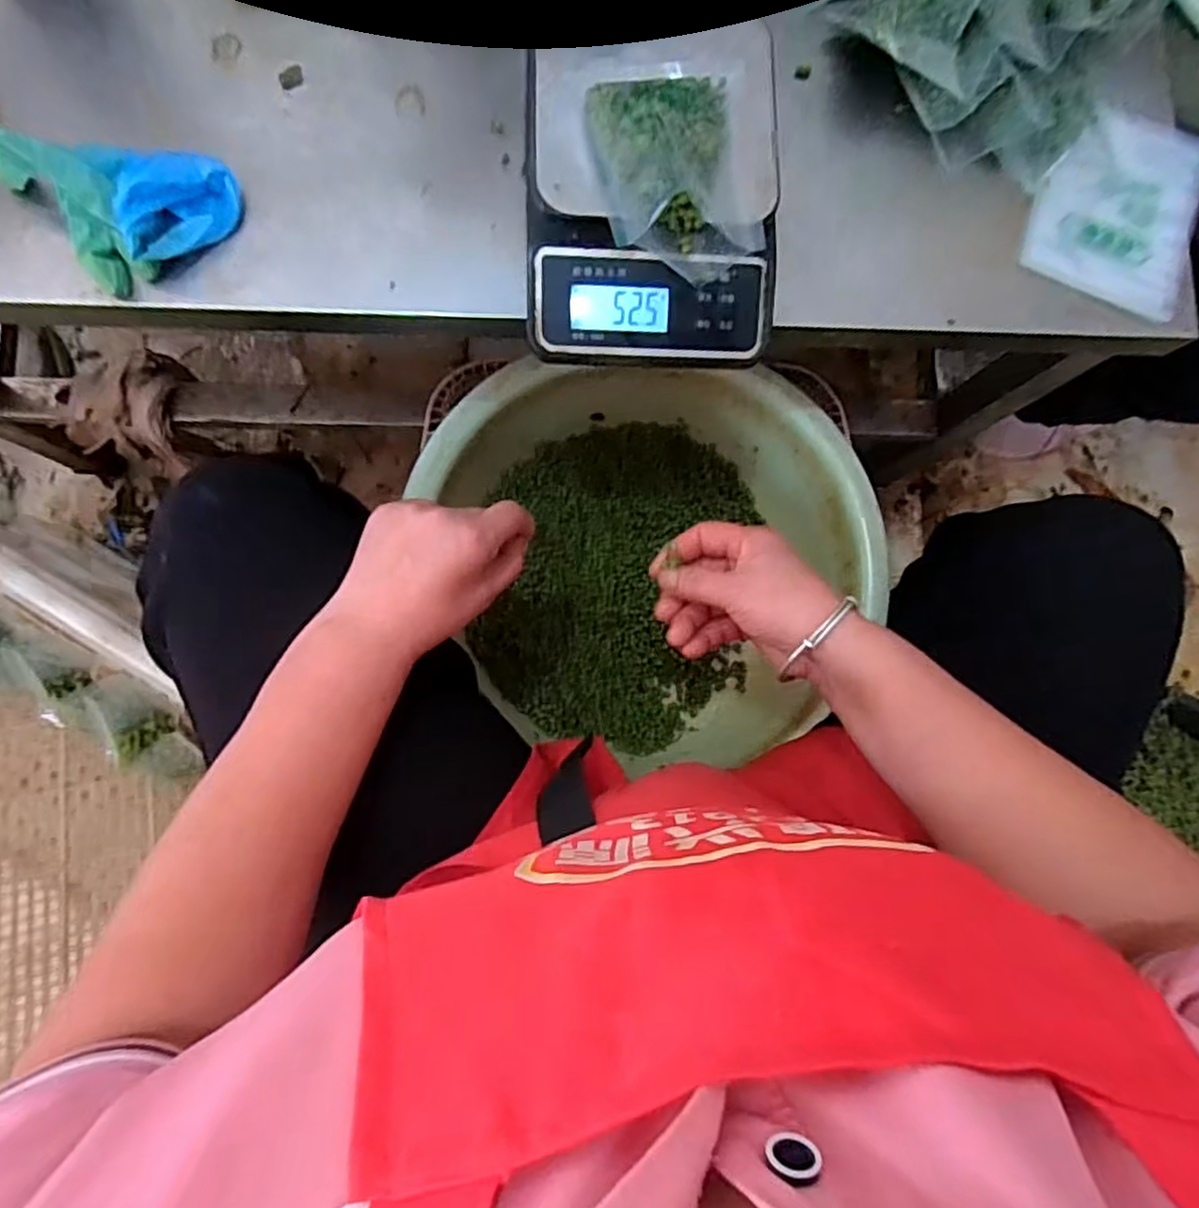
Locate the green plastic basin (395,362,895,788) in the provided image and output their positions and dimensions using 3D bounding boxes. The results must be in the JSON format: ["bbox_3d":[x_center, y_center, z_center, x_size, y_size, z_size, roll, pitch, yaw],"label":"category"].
[{"bbox_3d":[0.046,-0.040,0.616,0.330,0.132,0.341,1,83,-5],"label":"green plastic basin"}]

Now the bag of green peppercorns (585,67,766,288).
[{"bbox_3d":[0.046,-0.249,0.398,0.093,0.036,0.128,-6,84,-6],"label":"bag of green peppercorns"}]

